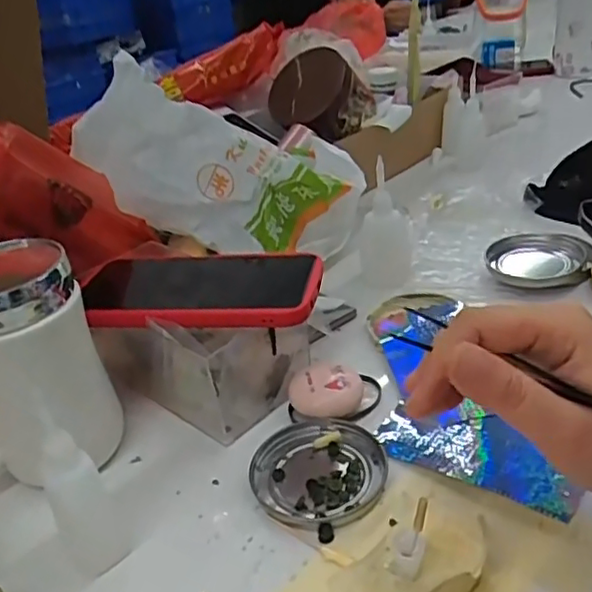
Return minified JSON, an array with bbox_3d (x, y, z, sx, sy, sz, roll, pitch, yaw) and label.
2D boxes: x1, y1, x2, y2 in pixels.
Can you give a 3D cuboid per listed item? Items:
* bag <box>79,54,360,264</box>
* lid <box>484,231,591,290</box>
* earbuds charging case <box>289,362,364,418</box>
[{"bbox_3d":[-0.053,-0.092,0.521,0.246,0.116,0.060,17,25,-18],"label":"bag"},{"bbox_3d":[0.208,-0.029,0.544,0.083,0.021,0.083,-6,30,3],"label":"lid"},{"bbox_3d":[0.020,0.064,0.423,0.047,0.021,0.039,-5,30,4],"label":"earbuds charging case"}]

